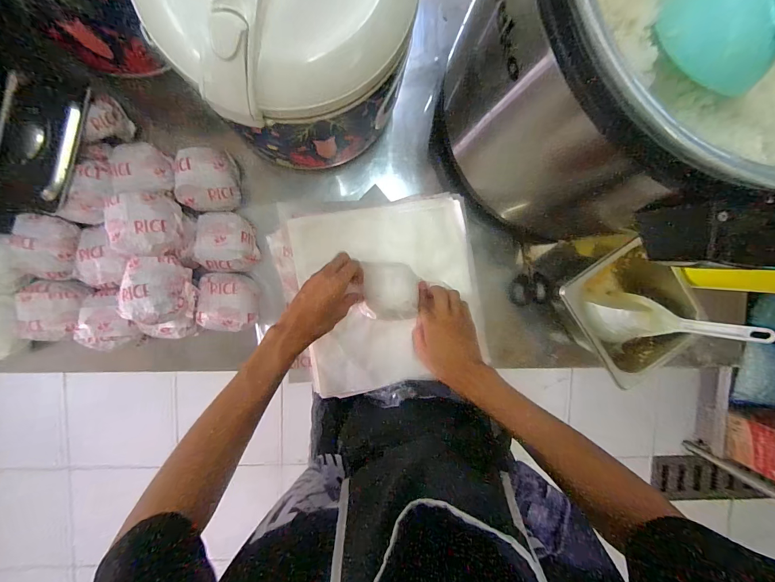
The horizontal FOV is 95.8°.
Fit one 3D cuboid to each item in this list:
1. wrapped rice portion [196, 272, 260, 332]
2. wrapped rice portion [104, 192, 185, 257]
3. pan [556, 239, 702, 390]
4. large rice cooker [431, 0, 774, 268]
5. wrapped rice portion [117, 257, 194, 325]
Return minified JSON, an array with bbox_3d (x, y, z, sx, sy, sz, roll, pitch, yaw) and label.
[{"bbox_3d":[-0.226,0.014,0.500,0.070,0.043,0.080,2,94,-5],"label":"wrapped rice portion"},{"bbox_3d":[-0.310,-0.084,0.447,0.080,0.052,0.079,1,95,-5],"label":"wrapped rice portion"},{"bbox_3d":[0.343,0.023,0.529,0.162,0.102,0.177,-33,97,-2],"label":"pan"},{"bbox_3d":[0.264,-0.243,0.358,0.336,0.301,0.347,33,91,-7],"label":"large rice cooker"},{"bbox_3d":[-0.299,-0.002,0.456,0.078,0.058,0.083,4,94,-5],"label":"wrapped rice portion"}]

